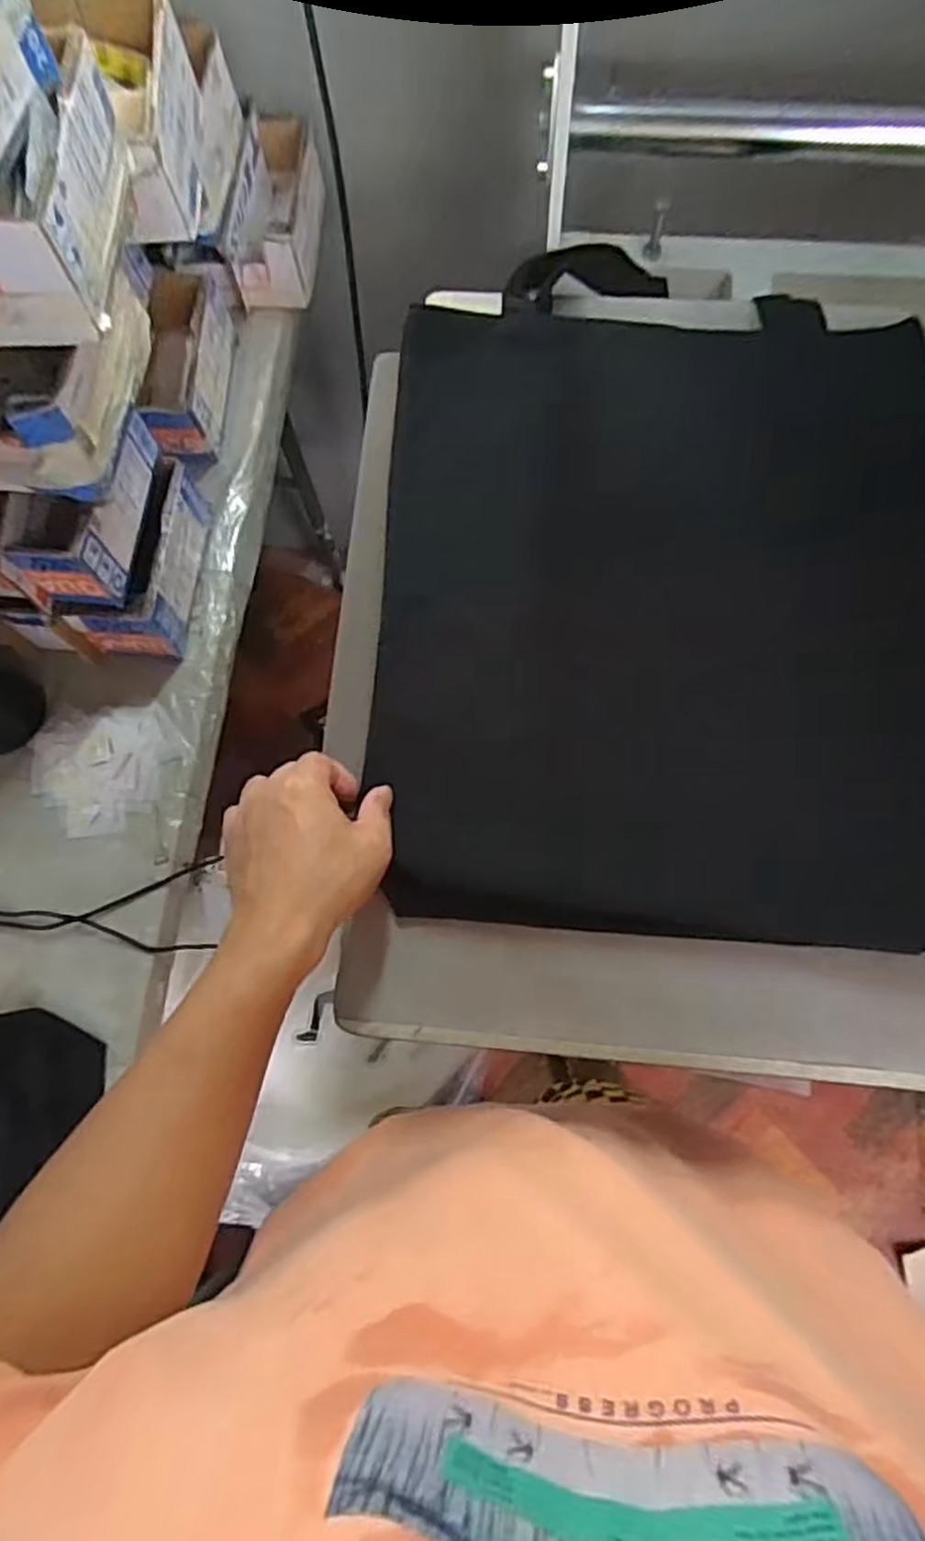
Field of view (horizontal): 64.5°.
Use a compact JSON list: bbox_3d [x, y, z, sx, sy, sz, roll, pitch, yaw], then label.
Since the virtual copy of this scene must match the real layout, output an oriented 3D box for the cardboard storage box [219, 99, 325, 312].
[{"bbox_3d":[-0.179,-0.565,0.734,0.074,0.081,0.198,3,74,3],"label":"cardboard storage box"}]

